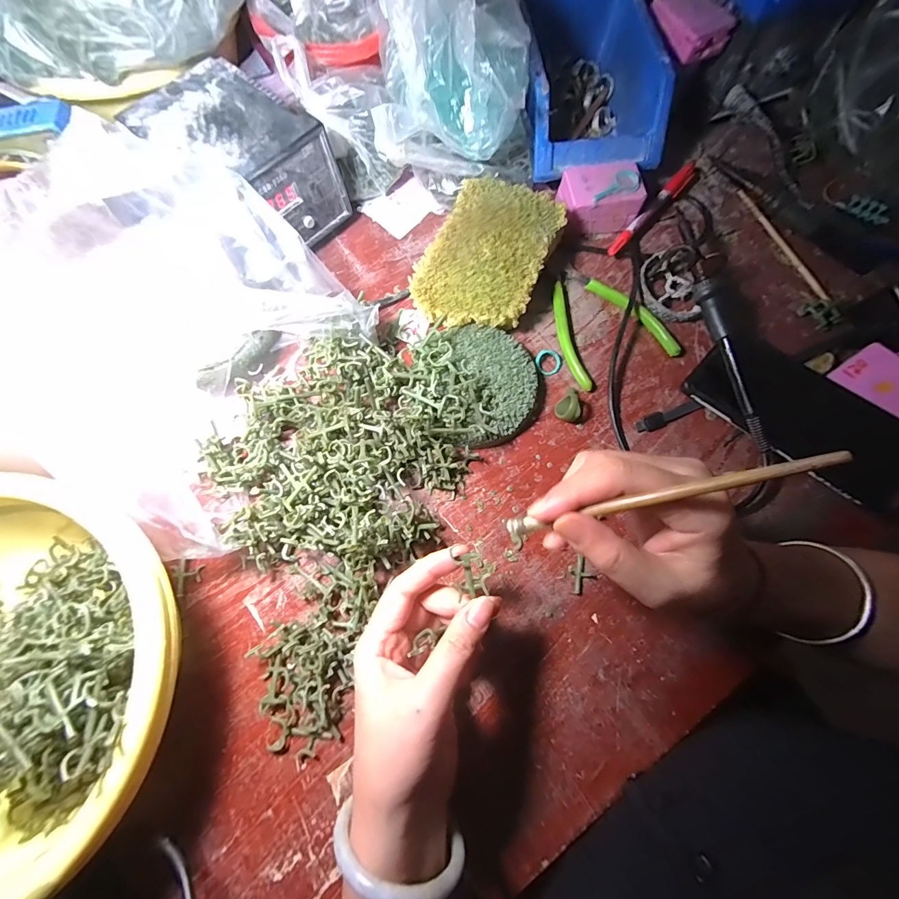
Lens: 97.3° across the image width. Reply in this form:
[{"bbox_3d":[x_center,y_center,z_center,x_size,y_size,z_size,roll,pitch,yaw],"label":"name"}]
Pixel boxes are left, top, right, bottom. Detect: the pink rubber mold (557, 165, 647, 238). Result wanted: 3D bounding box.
[{"bbox_3d":[0.140,-0.237,0.373,0.070,0.039,0.044,-10,76,-3],"label":"pink rubber mold"}]

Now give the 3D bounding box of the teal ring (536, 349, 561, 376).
[{"bbox_3d":[0.087,-0.077,0.348,0.021,0.009,0.022,0,76,-1],"label":"teal ring"}]

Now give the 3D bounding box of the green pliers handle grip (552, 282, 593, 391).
[{"bbox_3d":[0.106,-0.100,0.353,0.015,0.011,0.103,-12,76,-4],"label":"green pliers handle grip"}]

